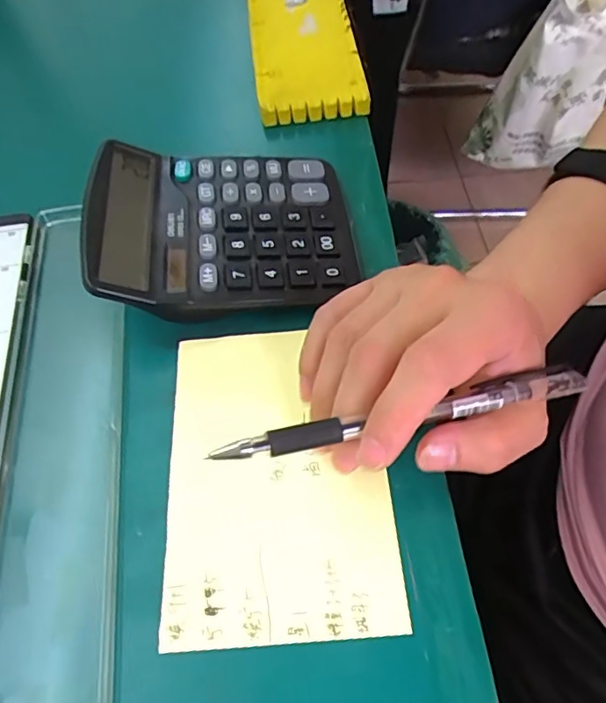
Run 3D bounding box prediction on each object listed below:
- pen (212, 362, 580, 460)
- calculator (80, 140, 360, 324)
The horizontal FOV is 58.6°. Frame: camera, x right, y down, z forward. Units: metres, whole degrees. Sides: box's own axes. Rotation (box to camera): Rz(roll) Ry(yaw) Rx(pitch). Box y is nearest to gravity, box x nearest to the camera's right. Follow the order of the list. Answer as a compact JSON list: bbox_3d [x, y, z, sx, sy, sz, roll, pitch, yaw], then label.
[{"bbox_3d":[0.042,0.025,0.220,0.158,0.007,0.012,-11,58,-11],"label":"pen"},{"bbox_3d":[-0.047,-0.072,0.310,0.147,0.042,0.115,-9,58,-3],"label":"calculator"}]

